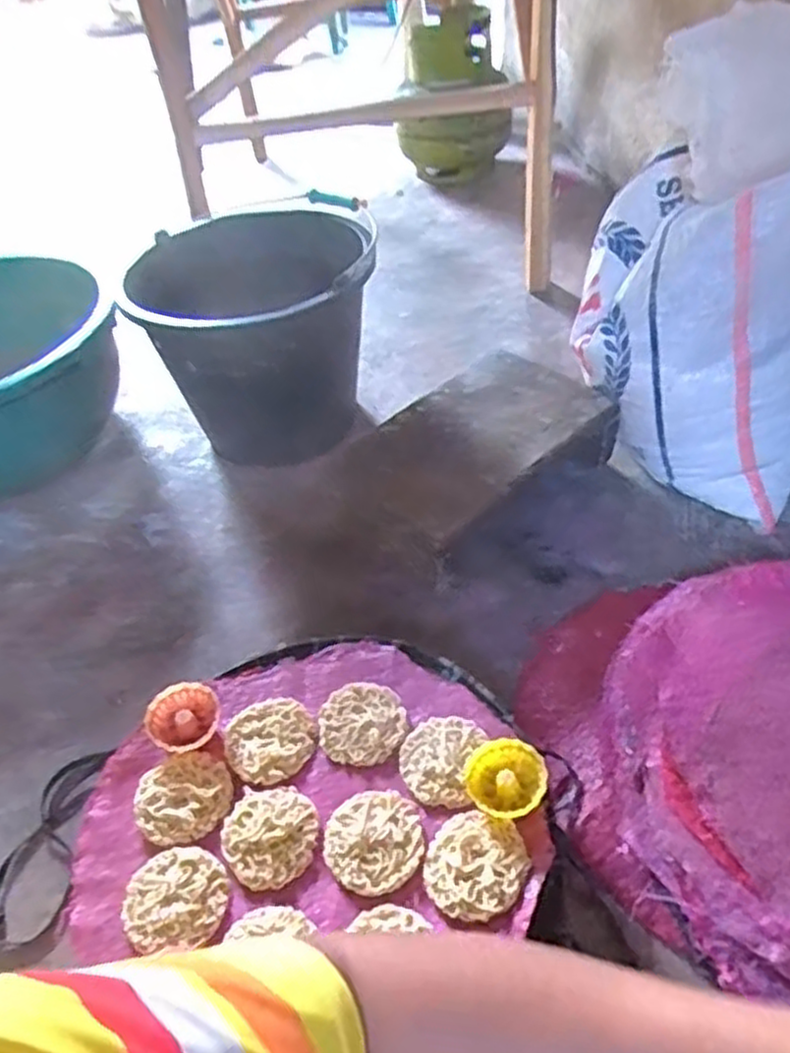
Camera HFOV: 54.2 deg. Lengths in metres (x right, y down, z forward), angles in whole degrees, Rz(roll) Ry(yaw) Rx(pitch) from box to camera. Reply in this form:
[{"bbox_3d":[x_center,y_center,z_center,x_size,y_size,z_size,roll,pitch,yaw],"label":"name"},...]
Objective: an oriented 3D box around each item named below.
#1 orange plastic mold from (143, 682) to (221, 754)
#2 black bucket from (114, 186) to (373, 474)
[{"bbox_3d":[-0.184,0.165,0.670,0.061,0.017,0.061,42,75,10],"label":"orange plastic mold"},{"bbox_3d":[-0.170,-0.241,1.039,0.279,0.255,0.279,-3,44,3],"label":"black bucket"}]

